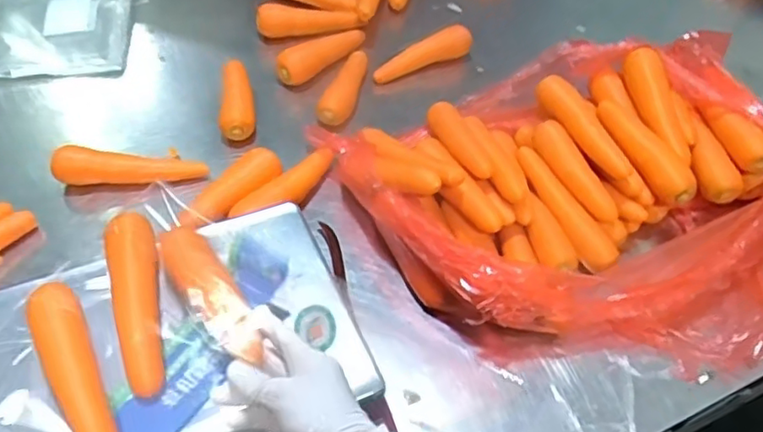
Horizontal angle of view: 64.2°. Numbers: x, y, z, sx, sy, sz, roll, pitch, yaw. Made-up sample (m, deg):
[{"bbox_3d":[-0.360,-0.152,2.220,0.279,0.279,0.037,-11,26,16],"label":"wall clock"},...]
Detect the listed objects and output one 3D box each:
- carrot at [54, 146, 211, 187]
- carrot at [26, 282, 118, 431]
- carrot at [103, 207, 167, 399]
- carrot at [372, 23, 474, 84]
[{"bbox_3d":[-0.304,-0.059,0.741,0.175,0.043,0.037,-6,51,-10],"label":"carrot"},{"bbox_3d":[-0.235,0.121,0.467,0.036,0.035,0.156,-24,58,-22],"label":"carrot"},{"bbox_3d":[-0.205,0.068,0.510,0.040,0.041,0.168,-13,51,-14],"label":"carrot"},{"bbox_3d":[0.060,-0.257,0.942,0.168,0.041,0.053,-19,55,-18],"label":"carrot"}]

